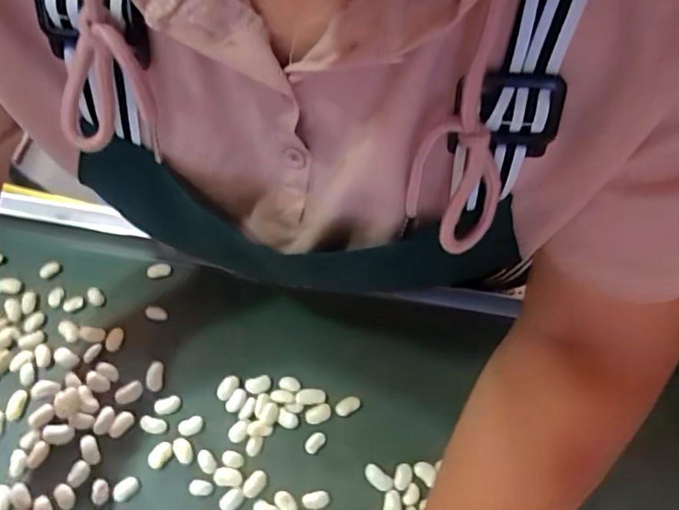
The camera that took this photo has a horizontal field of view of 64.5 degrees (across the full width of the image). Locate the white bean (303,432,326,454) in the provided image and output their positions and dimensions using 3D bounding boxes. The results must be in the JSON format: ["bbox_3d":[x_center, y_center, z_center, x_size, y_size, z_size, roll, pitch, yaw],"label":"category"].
[{"bbox_3d":[-0.020,0.154,0.442,0.019,0.005,0.011,-37,70,-18],"label":"white bean"}]

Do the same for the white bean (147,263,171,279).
[{"bbox_3d":[-0.172,0.015,0.511,0.023,0.005,0.015,-10,64,-7],"label":"white bean"}]

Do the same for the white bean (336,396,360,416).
[{"bbox_3d":[0.007,0.128,0.456,0.021,0.006,0.013,-28,67,-15],"label":"white bean"}]

